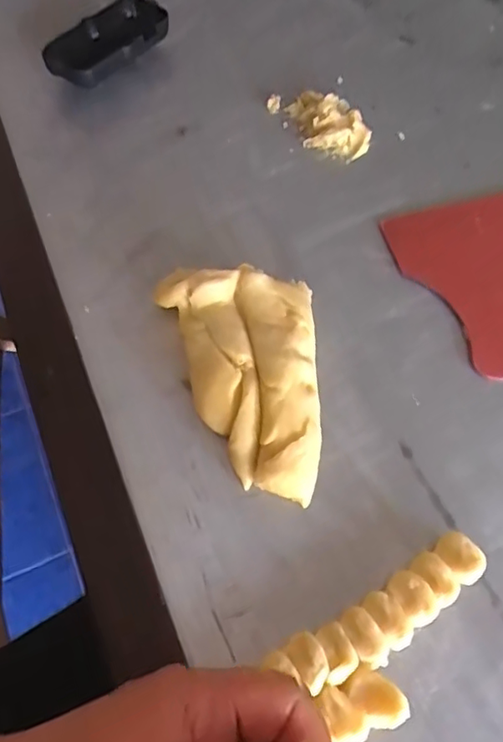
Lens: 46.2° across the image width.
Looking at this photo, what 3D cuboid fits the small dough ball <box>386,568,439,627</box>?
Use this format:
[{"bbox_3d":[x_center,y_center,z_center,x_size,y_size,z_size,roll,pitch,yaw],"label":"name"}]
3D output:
[{"bbox_3d":[0.079,0.111,0.289,0.020,0.015,0.025,-34,66,-17],"label":"small dough ball"}]

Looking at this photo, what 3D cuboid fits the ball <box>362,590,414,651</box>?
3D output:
[{"bbox_3d":[0.066,0.121,0.285,0.014,0.017,0.027,-29,65,-15],"label":"ball"}]

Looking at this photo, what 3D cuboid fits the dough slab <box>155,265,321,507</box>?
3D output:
[{"bbox_3d":[-0.006,0.003,0.343,0.089,0.027,0.138,-2,61,-1],"label":"dough slab"}]

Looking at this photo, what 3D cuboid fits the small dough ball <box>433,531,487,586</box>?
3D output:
[{"bbox_3d":[0.104,0.095,0.297,0.018,0.015,0.025,-32,66,-16],"label":"small dough ball"}]

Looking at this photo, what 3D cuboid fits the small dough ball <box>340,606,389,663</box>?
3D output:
[{"bbox_3d":[0.053,0.126,0.281,0.014,0.018,0.024,-26,64,-13],"label":"small dough ball"}]

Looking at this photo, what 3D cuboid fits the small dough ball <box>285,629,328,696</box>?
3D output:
[{"bbox_3d":[0.027,0.137,0.277,0.015,0.018,0.025,-27,65,-14],"label":"small dough ball"}]

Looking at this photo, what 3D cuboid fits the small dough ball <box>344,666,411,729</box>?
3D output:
[{"bbox_3d":[0.056,0.149,0.268,0.019,0.019,0.026,-38,68,-18],"label":"small dough ball"}]

